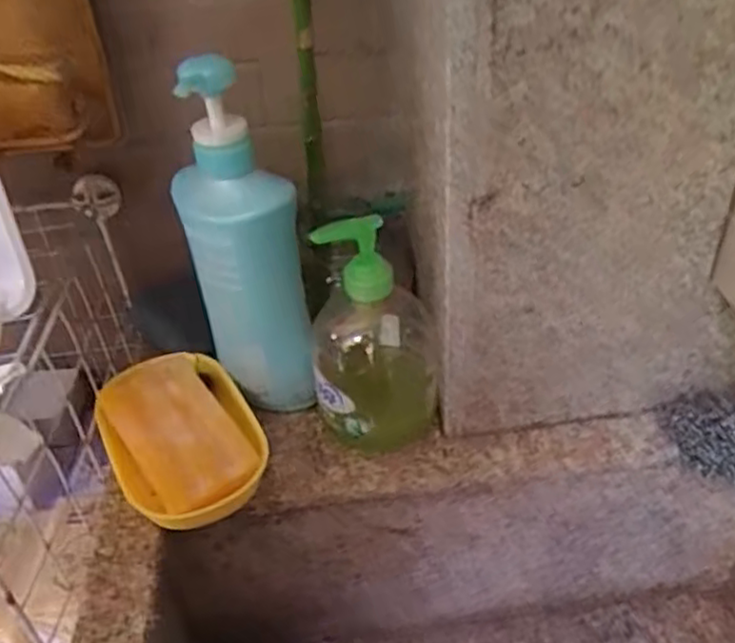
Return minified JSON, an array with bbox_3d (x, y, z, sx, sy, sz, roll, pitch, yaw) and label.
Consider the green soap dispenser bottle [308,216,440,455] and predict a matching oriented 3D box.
[{"bbox_3d":[0.004,0.002,0.491,0.083,0.163,0.091,-5,38,-1],"label":"green soap dispenser bottle"}]

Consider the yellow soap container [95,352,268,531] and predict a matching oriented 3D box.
[{"bbox_3d":[-0.130,0.080,0.499,0.095,0.049,0.145,-20,40,-19],"label":"yellow soap container"}]

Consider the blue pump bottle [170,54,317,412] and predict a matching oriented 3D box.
[{"bbox_3d":[-0.082,-0.042,0.479,0.066,0.244,0.081,-15,39,-12],"label":"blue pump bottle"}]

